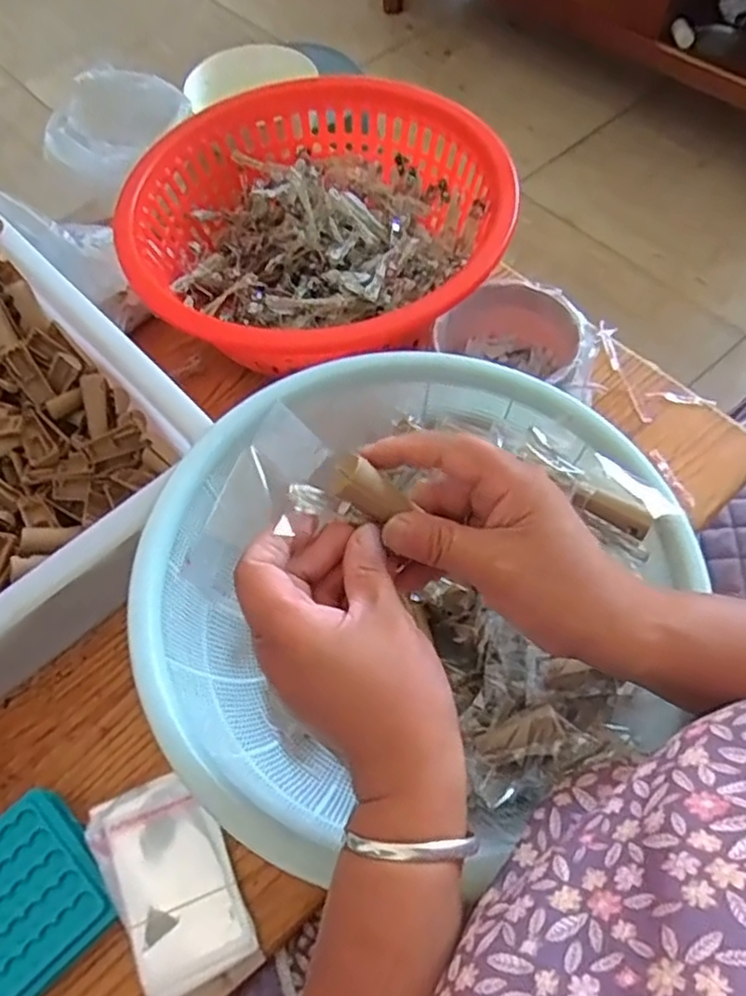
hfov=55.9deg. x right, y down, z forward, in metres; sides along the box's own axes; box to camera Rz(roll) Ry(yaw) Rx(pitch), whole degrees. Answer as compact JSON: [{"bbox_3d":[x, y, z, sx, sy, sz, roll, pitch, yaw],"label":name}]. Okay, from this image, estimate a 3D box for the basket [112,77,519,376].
[{"bbox_3d":[-0.056,-0.236,0.624,0.303,0.095,0.315,35,68,20],"label":"basket"}]

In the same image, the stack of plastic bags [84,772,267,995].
[{"bbox_3d":[-0.122,0.239,0.433,0.068,0.021,0.129,-29,63,-12],"label":"stack of plastic bags"}]

